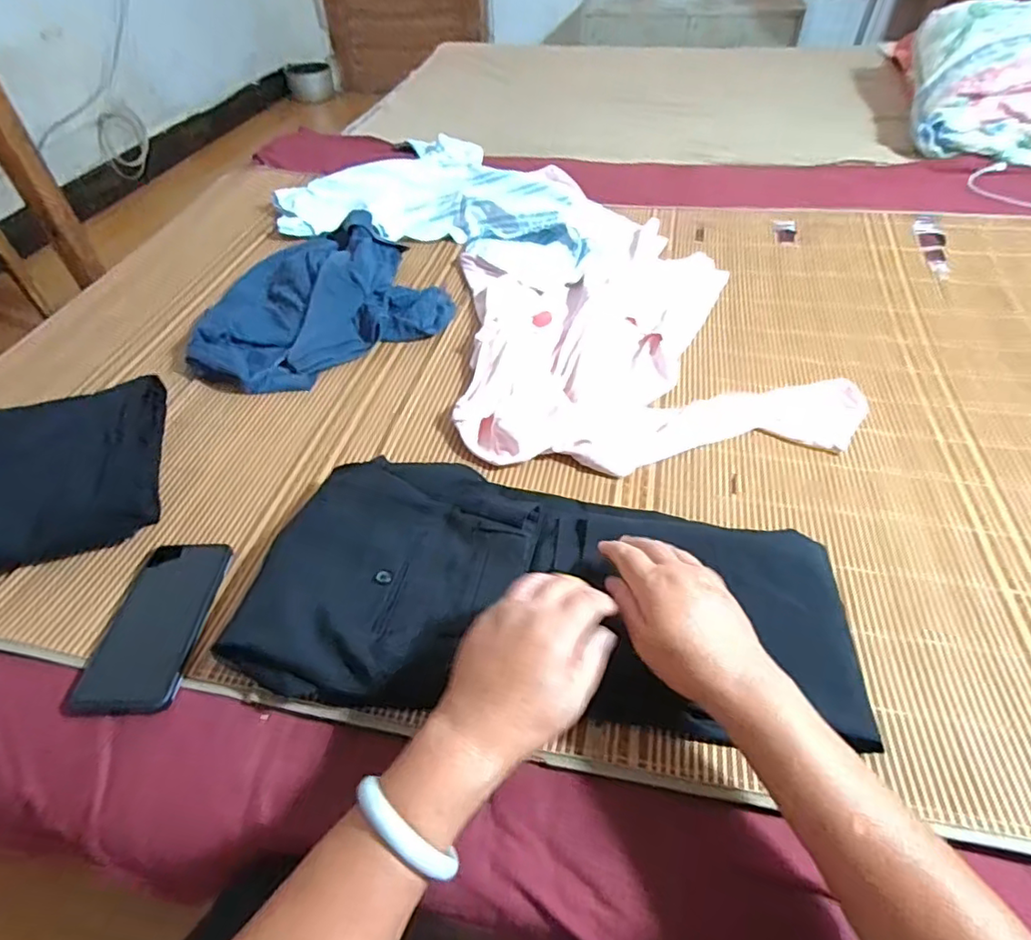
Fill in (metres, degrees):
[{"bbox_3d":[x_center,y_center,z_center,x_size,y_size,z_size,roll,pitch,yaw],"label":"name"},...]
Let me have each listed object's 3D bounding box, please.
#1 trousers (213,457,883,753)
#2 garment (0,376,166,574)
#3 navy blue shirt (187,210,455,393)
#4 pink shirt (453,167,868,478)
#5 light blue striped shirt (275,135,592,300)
[{"bbox_3d":[0.039,0.104,0.516,0.502,0.040,0.233,6,48,2],"label":"trousers"},{"bbox_3d":[-0.523,0.002,0.604,0.280,0.071,0.228,-17,48,-12],"label":"garment"},{"bbox_3d":[-0.292,-0.244,0.840,0.352,0.062,0.284,-28,51,-21],"label":"navy blue shirt"},{"bbox_3d":[0.141,-0.245,0.855,0.459,0.034,0.620,-7,48,-4],"label":"pink shirt"},{"bbox_3d":[-0.095,-0.501,1.075,0.544,0.054,0.449,15,49,16],"label":"light blue striped shirt"}]

